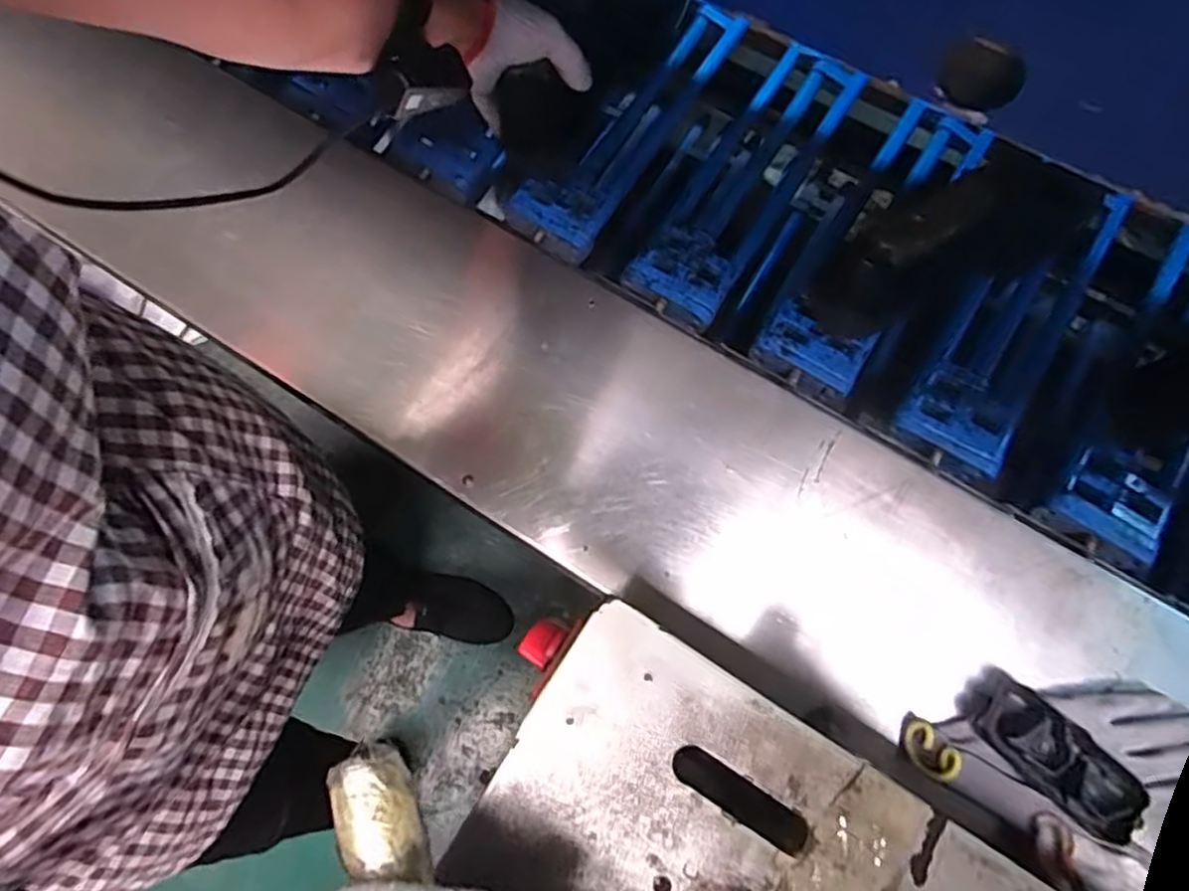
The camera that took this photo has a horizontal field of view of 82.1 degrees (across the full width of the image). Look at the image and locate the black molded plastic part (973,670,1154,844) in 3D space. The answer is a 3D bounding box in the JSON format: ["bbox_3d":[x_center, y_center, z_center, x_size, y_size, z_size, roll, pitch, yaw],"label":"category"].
[{"bbox_3d":[0.327,0.221,0.486,0.112,0.027,0.050,43,79,12],"label":"black molded plastic part"}]

